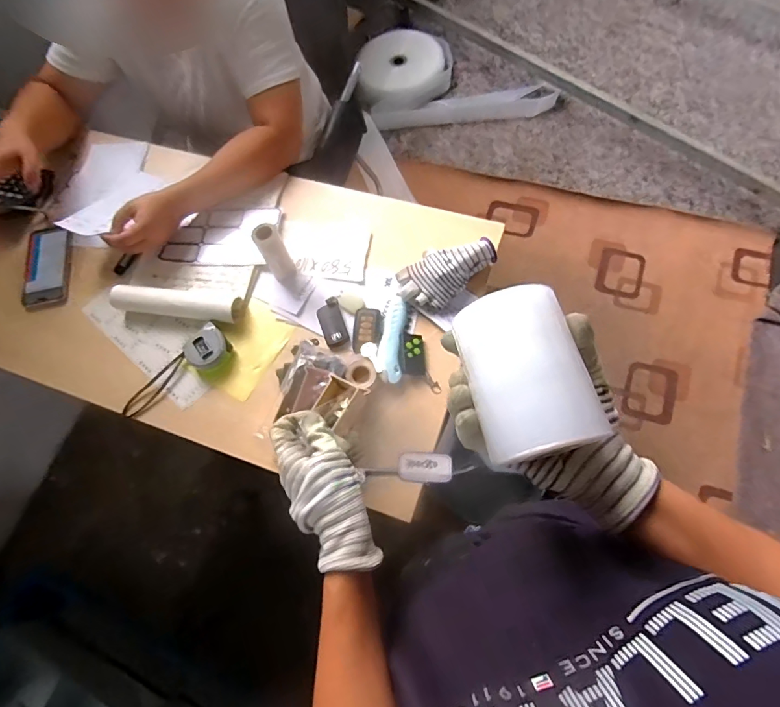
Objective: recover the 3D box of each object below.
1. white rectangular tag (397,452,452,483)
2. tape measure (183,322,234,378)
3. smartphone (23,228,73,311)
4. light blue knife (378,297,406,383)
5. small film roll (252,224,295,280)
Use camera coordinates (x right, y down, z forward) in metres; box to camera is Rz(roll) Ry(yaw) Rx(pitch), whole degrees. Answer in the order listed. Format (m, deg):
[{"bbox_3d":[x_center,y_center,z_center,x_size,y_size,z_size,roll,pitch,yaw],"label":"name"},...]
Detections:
[{"bbox_3d":[0.043,0.140,0.549,0.065,0.013,0.034,2,66,4],"label":"white rectangular tag"},{"bbox_3d":[-0.277,-0.002,0.693,0.065,0.033,0.063,-44,70,-10],"label":"tape measure"},{"bbox_3d":[-0.601,-0.154,0.787,0.069,0.014,0.162,-6,74,-15],"label":"smartphone"},{"bbox_3d":[0.003,-0.024,0.675,0.033,0.014,0.141,1,69,7],"label":"light blue knife"},{"bbox_3d":[-0.178,-0.154,0.697,0.039,0.107,0.029,-23,68,-2],"label":"small film roll"}]

